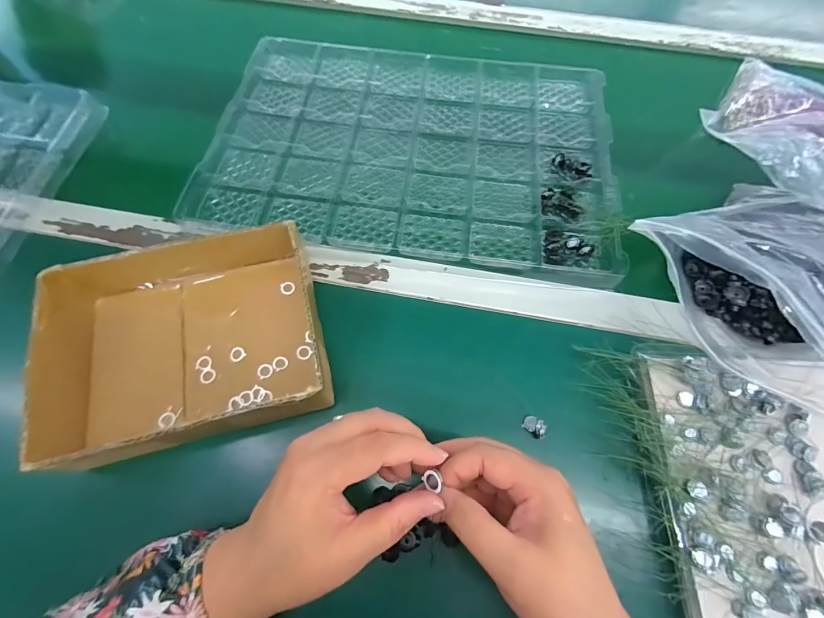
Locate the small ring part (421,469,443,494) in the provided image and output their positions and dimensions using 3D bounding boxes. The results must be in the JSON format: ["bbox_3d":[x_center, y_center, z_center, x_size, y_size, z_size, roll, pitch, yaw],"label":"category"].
[{"bbox_3d":[0.012,0.096,0.202,0.010,0.006,0.012,-35,71,-15],"label":"small ring part"}]

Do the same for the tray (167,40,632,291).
[{"bbox_3d":[0.004,-0.194,0.416,0.437,0.021,0.304,7,66,3],"label":"tray"}]

